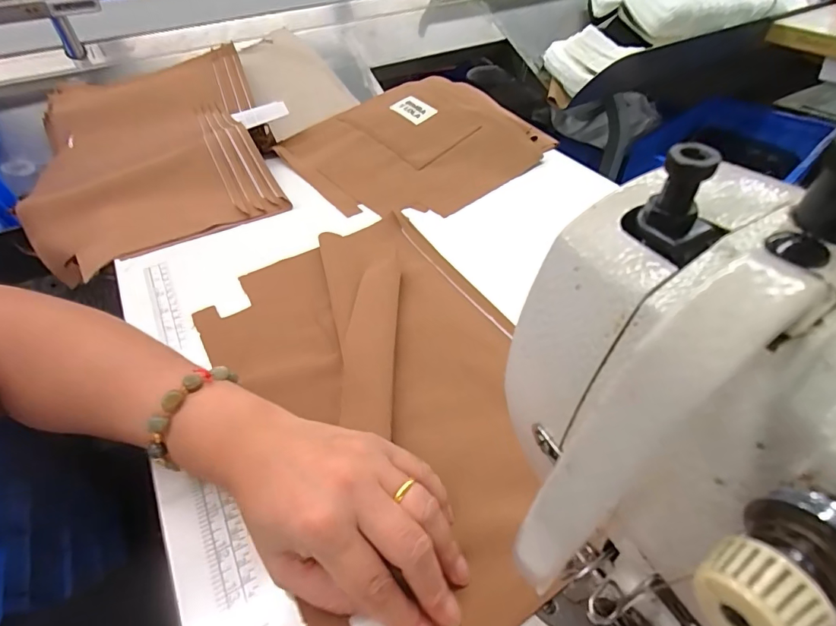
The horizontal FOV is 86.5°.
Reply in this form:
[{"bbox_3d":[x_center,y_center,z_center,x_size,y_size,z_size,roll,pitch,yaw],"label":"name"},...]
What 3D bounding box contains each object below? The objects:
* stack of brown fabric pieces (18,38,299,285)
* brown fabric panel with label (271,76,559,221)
[{"bbox_3d":[-0.364,-0.237,0.608,0.285,0.043,0.468,-19,49,-14],"label":"stack of brown fabric pieces"},{"bbox_3d":[-0.011,-0.222,0.574,0.271,0.032,0.270,-25,51,-19],"label":"brown fabric panel with label"}]

